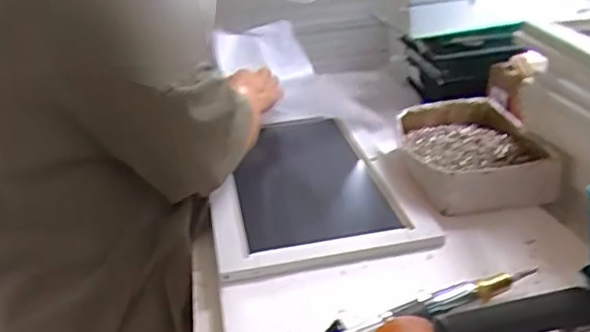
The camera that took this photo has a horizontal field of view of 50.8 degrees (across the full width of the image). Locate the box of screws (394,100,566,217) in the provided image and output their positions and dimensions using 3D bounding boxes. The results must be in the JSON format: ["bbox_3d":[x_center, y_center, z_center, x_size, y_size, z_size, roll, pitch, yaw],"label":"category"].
[{"bbox_3d":[0.235,-0.017,0.835,0.176,0.058,0.221,-7,26,-5],"label":"box of screws"}]

